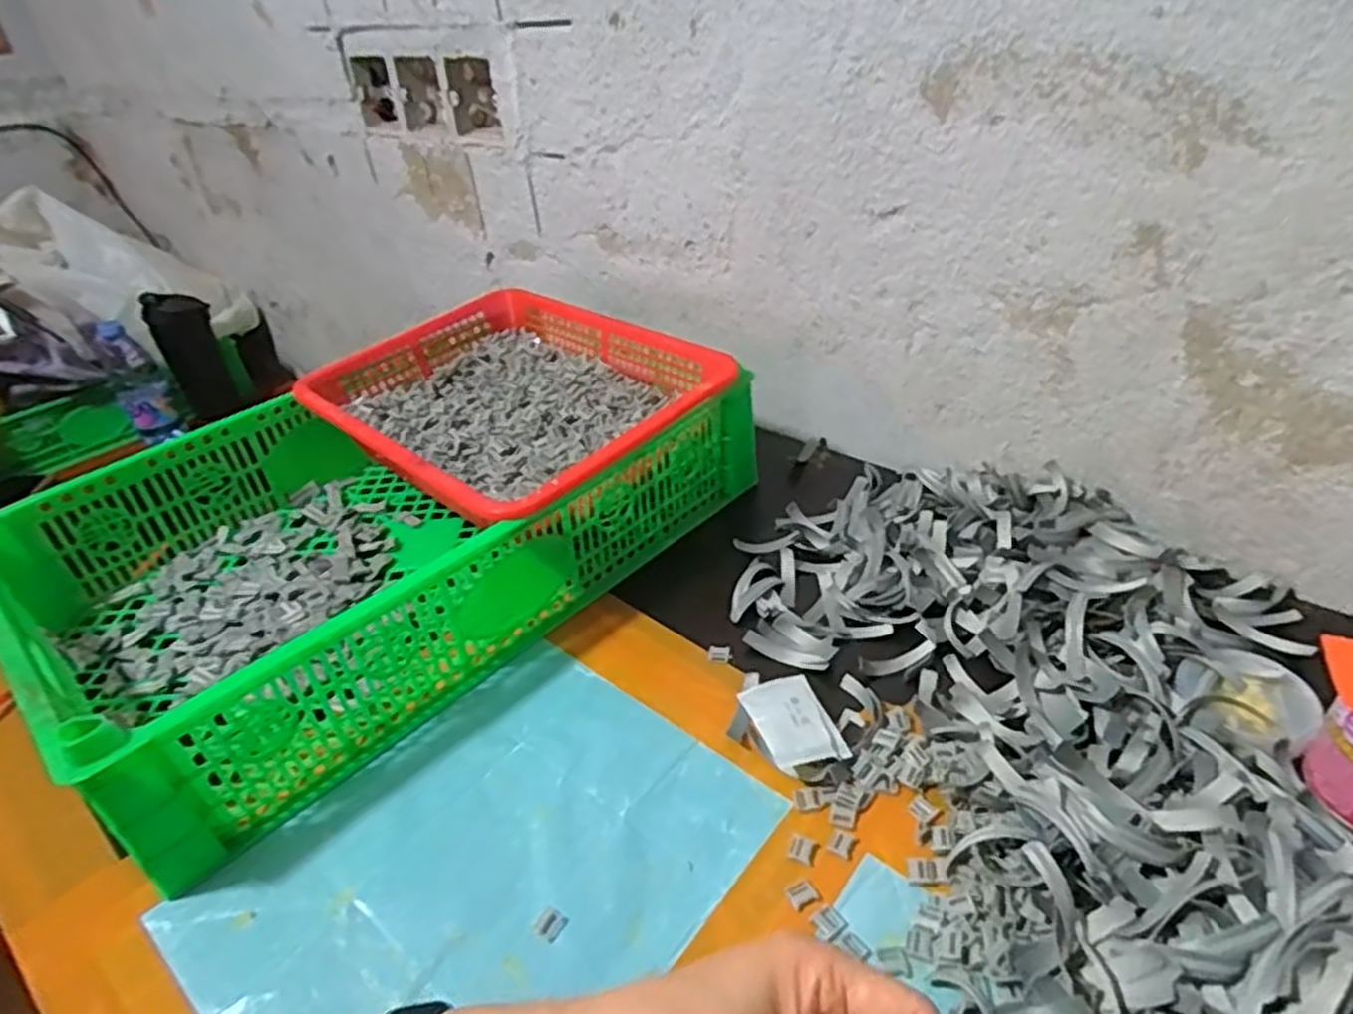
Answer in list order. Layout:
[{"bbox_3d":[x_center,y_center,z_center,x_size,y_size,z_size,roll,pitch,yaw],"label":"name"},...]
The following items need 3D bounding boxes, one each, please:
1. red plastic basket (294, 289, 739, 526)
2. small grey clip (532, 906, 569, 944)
[{"bbox_3d":[-0.121,-0.078,0.627,0.295,0.070,0.242,26,46,37],"label":"red plastic basket"},{"bbox_3d":[-0.059,0.194,0.371,0.013,0.004,0.013,17,41,29],"label":"small grey clip"}]

